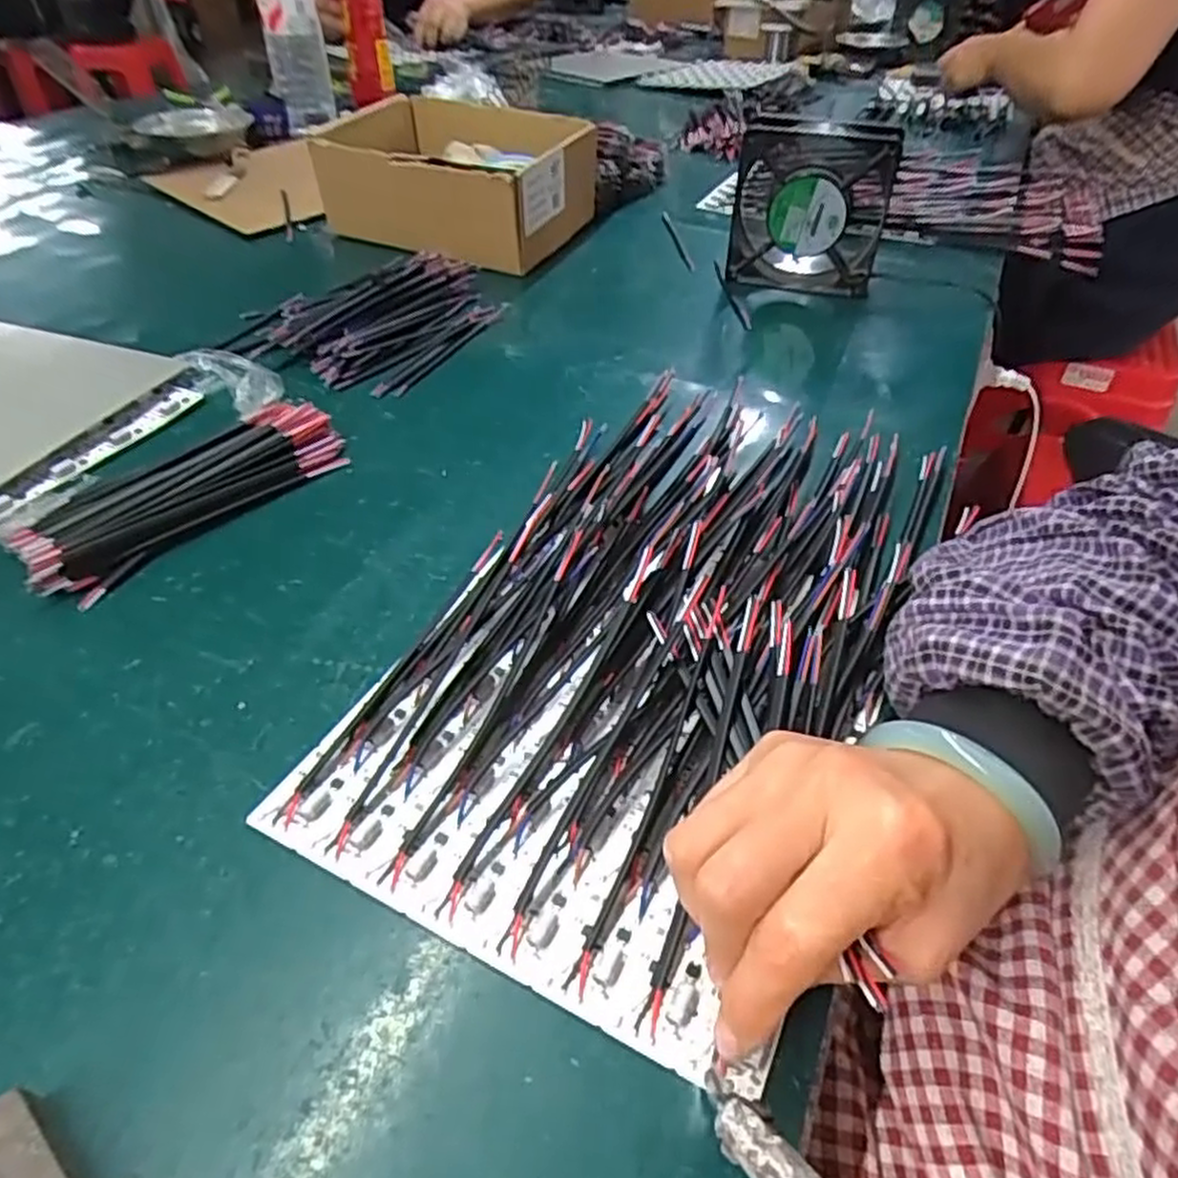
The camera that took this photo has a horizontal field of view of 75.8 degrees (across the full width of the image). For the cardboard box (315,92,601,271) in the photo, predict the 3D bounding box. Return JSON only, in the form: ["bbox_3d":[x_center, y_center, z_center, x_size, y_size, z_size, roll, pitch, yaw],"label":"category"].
[{"bbox_3d":[-0.127,-0.389,0.720,0.232,0.089,0.165,18,46,18],"label":"cardboard box"}]

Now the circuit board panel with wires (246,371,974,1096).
[{"bbox_3d":[0.046,-0.005,0.375,0.213,0.028,0.385,19,46,19],"label":"circuit board panel with wires"}]

